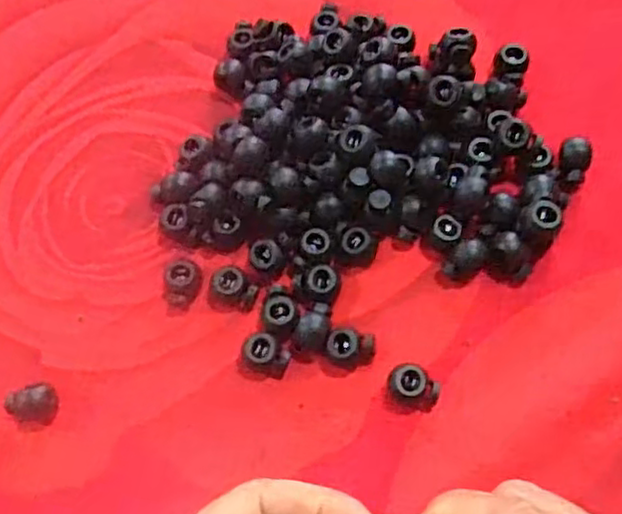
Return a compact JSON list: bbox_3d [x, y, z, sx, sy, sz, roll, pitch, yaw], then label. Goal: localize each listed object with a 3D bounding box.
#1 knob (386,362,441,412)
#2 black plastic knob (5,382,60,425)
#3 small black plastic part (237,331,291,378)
[{"bbox_3d":[0.039,0.049,0.266,0.019,0.011,0.015,8,69,4],"label":"knob"},{"bbox_3d":[-0.106,0.055,0.272,0.014,0.012,0.015,11,69,6],"label":"black plastic knob"},{"bbox_3d":[-0.018,0.040,0.279,0.018,0.012,0.015,18,70,8],"label":"small black plastic part"}]

